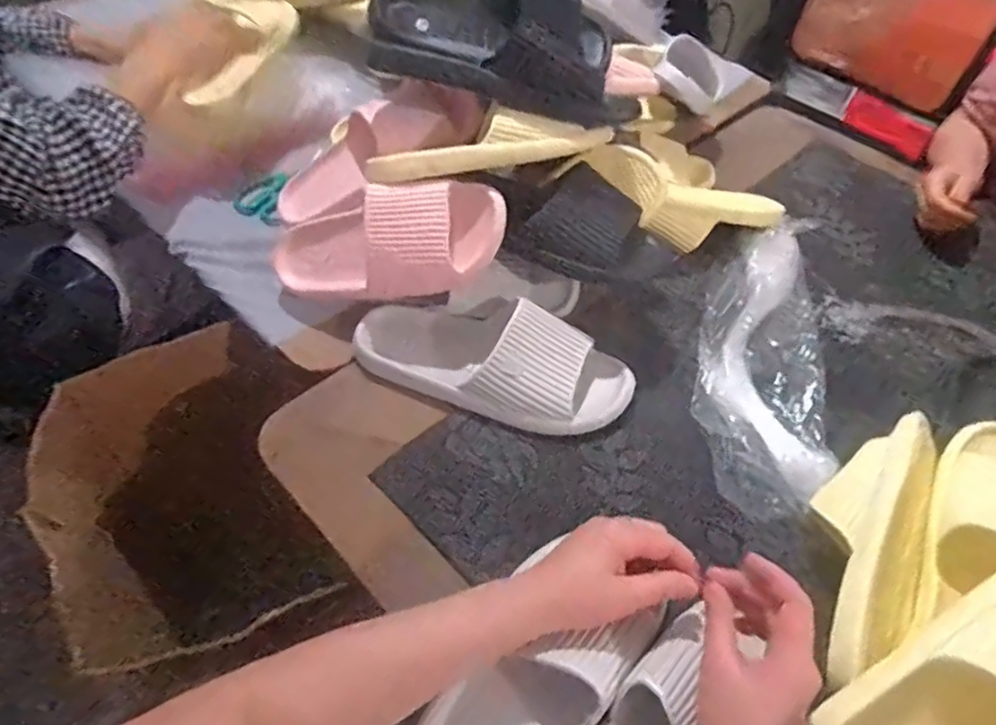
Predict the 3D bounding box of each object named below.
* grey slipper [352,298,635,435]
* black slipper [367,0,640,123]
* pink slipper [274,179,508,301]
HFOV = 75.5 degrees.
[{"bbox_3d":[-0.008,-0.011,0.649,0.280,0.071,0.104,17,52,10],"label":"grey slipper"},{"bbox_3d":[0.016,-0.345,0.697,0.299,0.120,0.121,5,50,-18],"label":"black slipper"},{"bbox_3d":[-0.120,-0.117,0.659,0.260,0.080,0.102,-7,81,21],"label":"pink slipper"}]

